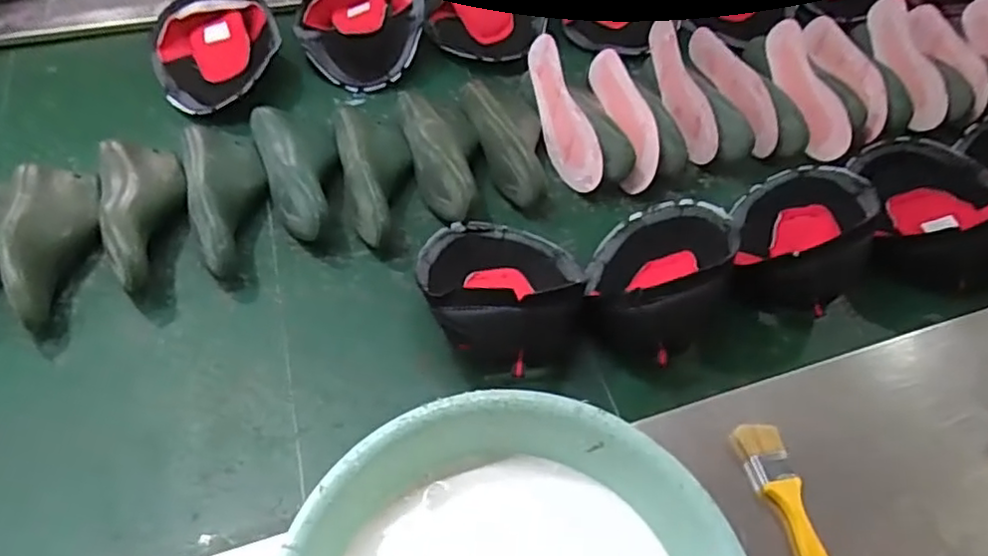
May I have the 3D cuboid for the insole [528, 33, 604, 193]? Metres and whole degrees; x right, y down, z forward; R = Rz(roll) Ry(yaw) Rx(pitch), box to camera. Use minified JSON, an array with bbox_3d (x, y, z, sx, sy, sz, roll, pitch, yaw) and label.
[{"bbox_3d":[0.090,-0.207,0.840,0.018,0.069,0.217,-3,69,-40],"label":"insole"}]

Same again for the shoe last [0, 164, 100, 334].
[{"bbox_3d":[-0.461,-0.046,0.695,0.078,0.071,0.199,-13,55,-15],"label":"shoe last"}]

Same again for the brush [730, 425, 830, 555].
[{"bbox_3d":[0.262,0.201,0.575,0.044,0.013,0.156,-10,54,-12],"label":"brush"}]

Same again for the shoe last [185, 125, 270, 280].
[{"bbox_3d":[-0.302,-0.095,0.743,0.079,0.065,0.214,-12,55,-14],"label":"shoe last"}]

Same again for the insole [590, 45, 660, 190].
[{"bbox_3d":[0.166,-0.212,0.850,0.049,0.065,0.207,-6,52,-9],"label":"insole"}]

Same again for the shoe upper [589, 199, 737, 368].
[{"bbox_3d":[0.176,-0.015,0.707,0.131,0.110,0.216,13,53,4],"label":"shoe upper"}]

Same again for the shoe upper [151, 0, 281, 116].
[{"bbox_3d":[-0.367,-0.299,0.878,0.160,0.076,0.173,-23,58,-21],"label":"shoe upper"}]

